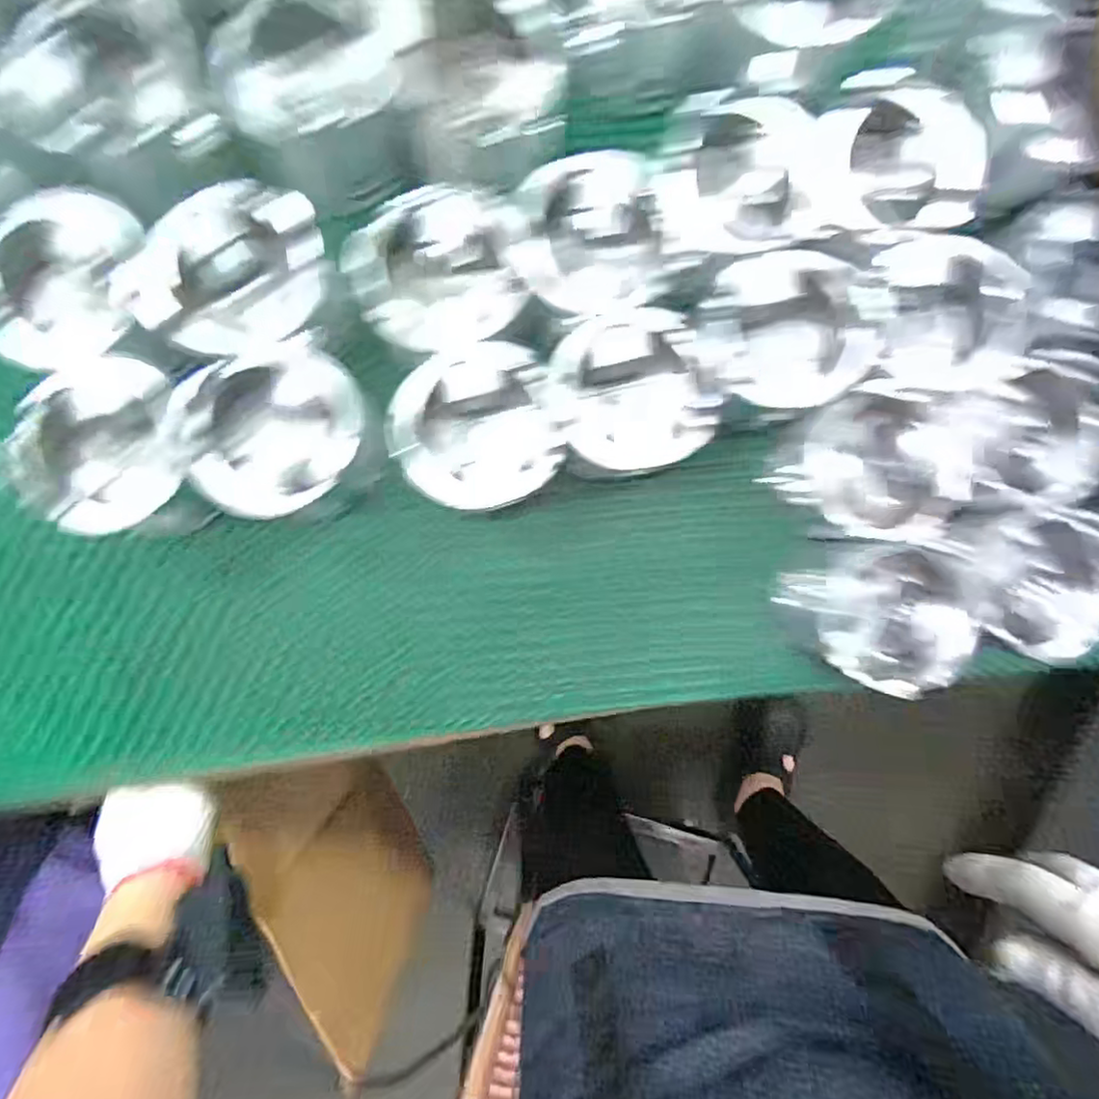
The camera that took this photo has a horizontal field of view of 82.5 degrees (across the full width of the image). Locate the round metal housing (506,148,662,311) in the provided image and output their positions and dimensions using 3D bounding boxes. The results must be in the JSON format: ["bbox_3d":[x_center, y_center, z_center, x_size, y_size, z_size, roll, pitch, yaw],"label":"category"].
[{"bbox_3d":[0.023,-0.192,0.386,0.091,0.041,0.083,9,90,-4],"label":"round metal housing"}]

